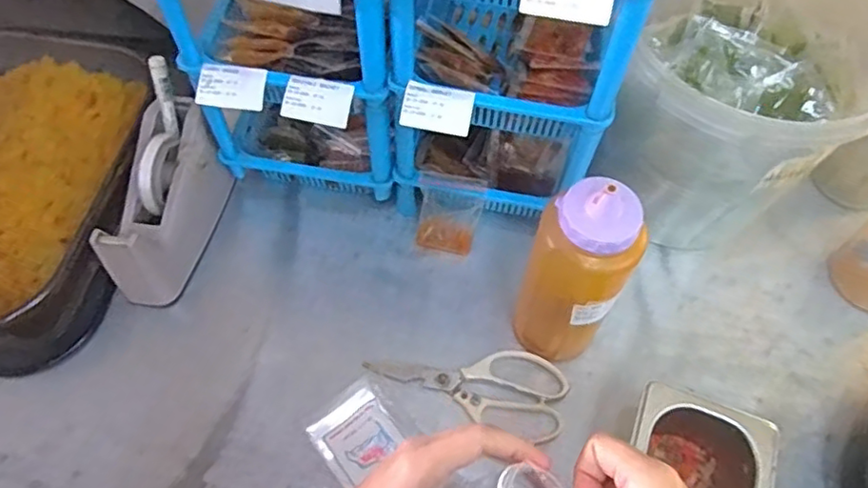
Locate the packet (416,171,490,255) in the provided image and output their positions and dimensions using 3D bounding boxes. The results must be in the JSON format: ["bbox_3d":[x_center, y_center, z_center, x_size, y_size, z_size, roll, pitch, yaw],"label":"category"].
[{"bbox_3d":[0.019,-0.033,0.665,0.066,0.088,0.016,10,25,1],"label":"packet"}]

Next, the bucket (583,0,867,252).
[{"bbox_3d":[0.299,-0.136,0.648,0.232,0.231,0.247,22,62,11],"label":"bucket"}]

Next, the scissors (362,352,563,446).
[{"bbox_3d":[0.034,0.131,0.605,0.191,0.016,0.078,17,61,9],"label":"scissors"}]

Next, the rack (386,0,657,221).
[{"bbox_3d":[0.081,-0.232,0.596,0.208,0.324,0.324,7,60,3],"label":"rack"}]

